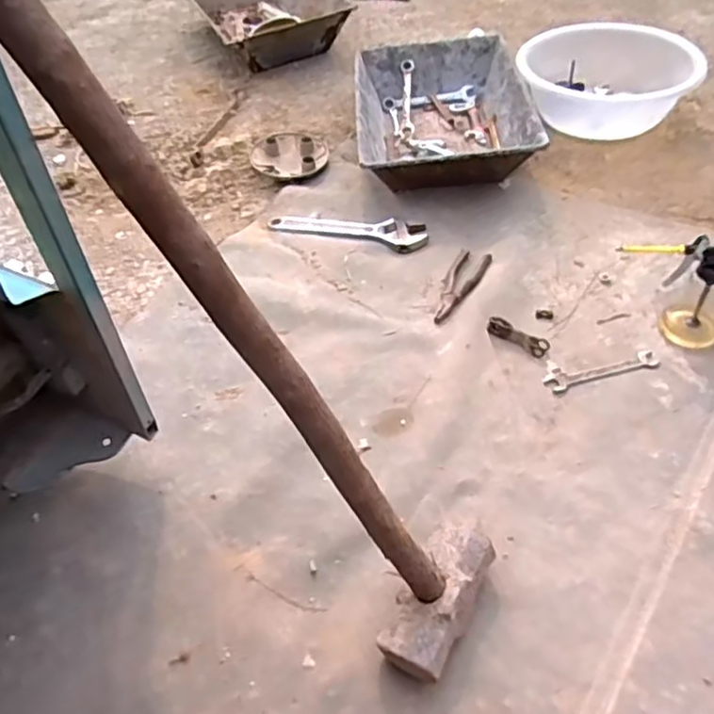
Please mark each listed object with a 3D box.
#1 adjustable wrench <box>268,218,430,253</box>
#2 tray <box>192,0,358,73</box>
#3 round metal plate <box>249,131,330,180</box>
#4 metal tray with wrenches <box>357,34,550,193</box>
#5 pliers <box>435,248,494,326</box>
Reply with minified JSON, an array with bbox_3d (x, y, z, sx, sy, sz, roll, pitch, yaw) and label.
[{"bbox_3d":[-0.016,-0.228,1.144,0.283,0.015,0.066,14,51,17],"label":"adjustable wrench"},{"bbox_3d":[-0.240,-0.904,1.710,0.312,0.107,0.479,-21,50,-13],"label":"tray"},{"bbox_3d":[-0.134,-0.411,1.309,0.153,0.037,0.153,-3,49,3],"label":"round metal plate"},{"bbox_3d":[0.164,-0.484,1.299,0.321,0.105,0.450,-3,49,3],"label":"metal tray with wrenches"},{"bbox_3d":[0.155,-0.110,1.012,0.055,0.009,0.163,23,55,23],"label":"pliers"}]

